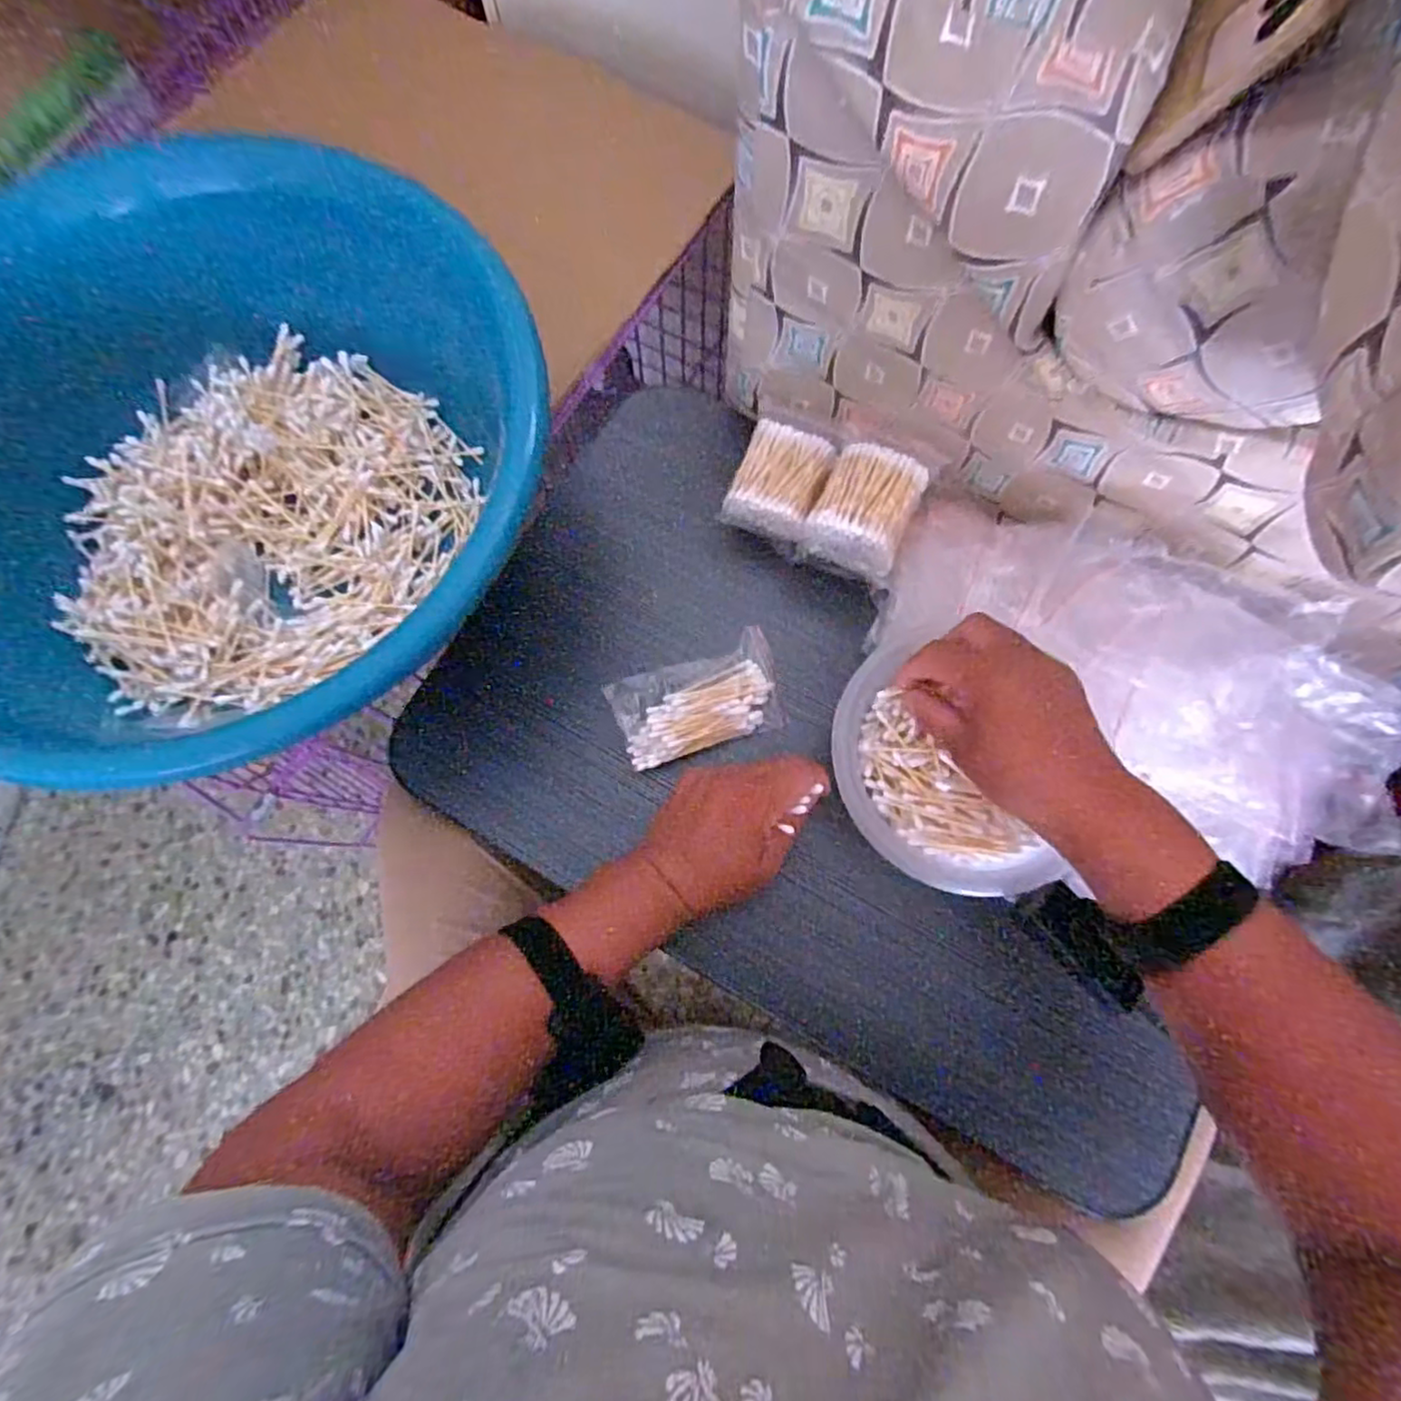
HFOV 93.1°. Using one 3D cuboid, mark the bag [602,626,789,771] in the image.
[{"bbox_3d":[-0.001,0.002,0.474,0.115,0.032,0.064,-19,76,-5],"label":"bag"}]

